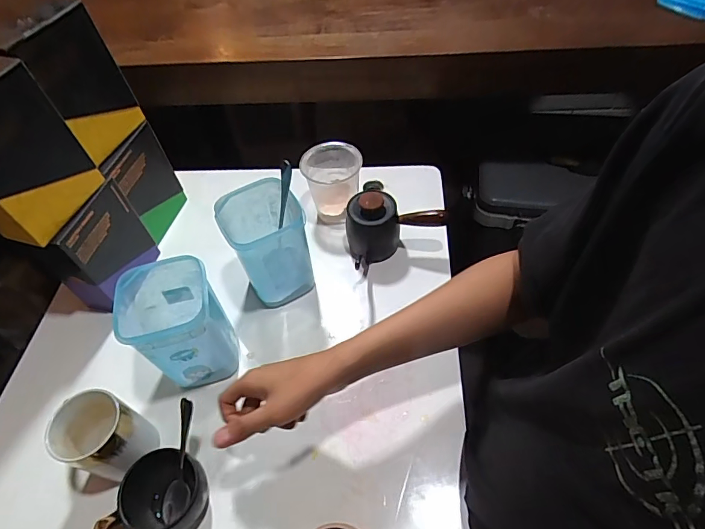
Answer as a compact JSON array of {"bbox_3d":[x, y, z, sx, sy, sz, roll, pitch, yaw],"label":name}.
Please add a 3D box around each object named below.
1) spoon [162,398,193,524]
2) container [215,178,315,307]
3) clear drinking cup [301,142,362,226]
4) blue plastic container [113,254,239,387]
[{"bbox_3d":[-0.178,0.202,0.460,0.029,0.022,0.115,1,81,6],"label":"spoon"},{"bbox_3d":[-0.110,-0.024,0.594,0.089,0.144,0.098,-27,55,-14],"label":"container"},{"bbox_3d":[-0.029,-0.128,0.701,0.093,0.104,0.076,-13,53,-4],"label":"clear drinking cup"},{"bbox_3d":[-0.205,0.075,0.527,0.100,0.138,0.095,-20,54,-10],"label":"blue plastic container"}]

